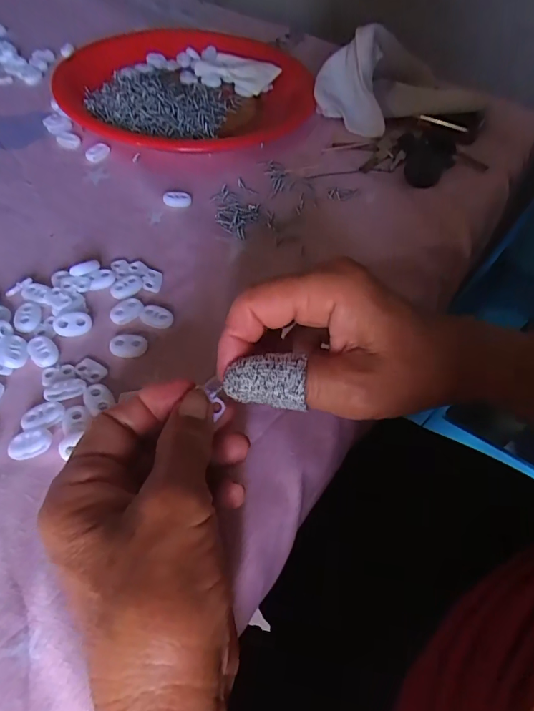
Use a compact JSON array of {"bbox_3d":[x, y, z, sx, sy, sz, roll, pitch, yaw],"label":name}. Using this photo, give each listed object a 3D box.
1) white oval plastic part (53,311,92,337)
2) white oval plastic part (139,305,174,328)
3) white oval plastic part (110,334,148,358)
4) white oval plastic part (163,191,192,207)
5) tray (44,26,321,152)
[{"bbox_3d":[-0.123,-0.020,0.282,0.022,0.007,0.015,0,54,-5],"label":"white oval plastic part"},{"bbox_3d":[-0.072,-0.025,0.293,0.021,0.005,0.015,16,54,7],"label":"white oval plastic part"},{"bbox_3d":[-0.086,-0.006,0.277,0.022,0.007,0.014,3,54,-4],"label":"white oval plastic part"},{"bbox_3d":[-0.073,-0.127,0.363,0.021,0.007,0.013,-4,54,-9],"label":"white oval plastic part"},{"bbox_3d":[-0.085,-0.284,0.466,0.252,0.032,0.223,-26,60,-22],"label":"tray"}]

